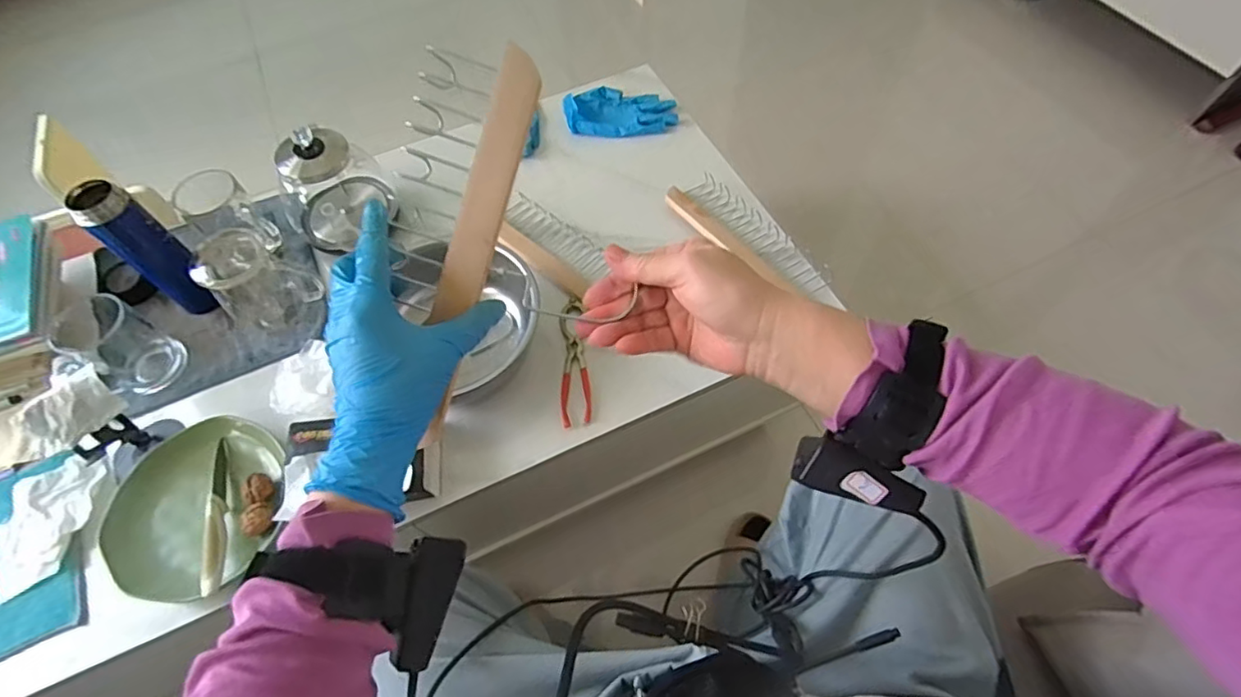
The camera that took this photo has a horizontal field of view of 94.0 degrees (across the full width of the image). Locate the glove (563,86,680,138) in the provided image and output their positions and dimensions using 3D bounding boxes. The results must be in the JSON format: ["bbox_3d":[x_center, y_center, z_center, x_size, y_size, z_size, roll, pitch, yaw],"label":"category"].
[{"bbox_3d":[0.002,-0.391,0.947,0.177,0.035,0.099,5,61,6],"label":"glove"}]

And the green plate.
[{"bbox_3d":[-0.481,0.182,0.670,0.194,0.032,0.198,-1,60,2],"label":"green plate"}]

